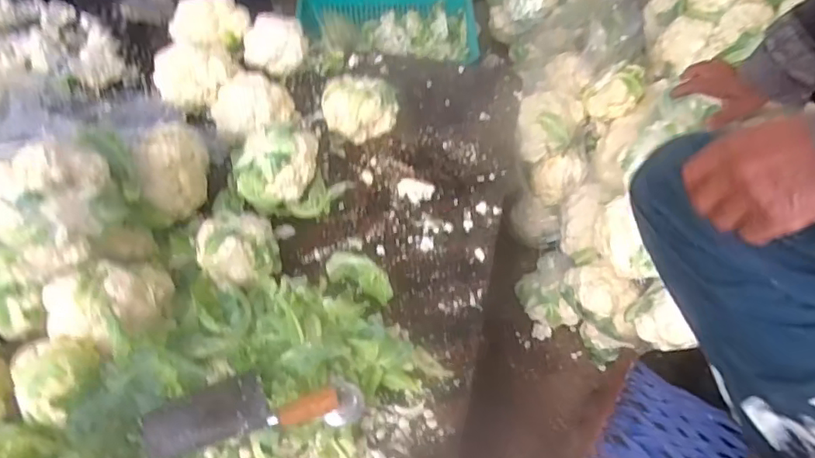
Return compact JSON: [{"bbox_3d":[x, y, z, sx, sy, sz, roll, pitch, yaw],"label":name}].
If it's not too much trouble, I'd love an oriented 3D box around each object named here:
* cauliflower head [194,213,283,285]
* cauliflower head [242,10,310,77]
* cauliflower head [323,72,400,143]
[{"bbox_3d":[-0.274,0.040,0.925,0.126,0.100,0.113,-26,58,-18],"label":"cauliflower head"},{"bbox_3d":[-0.300,-0.423,1.279,0.143,0.082,0.113,-9,54,-6],"label":"cauliflower head"},{"bbox_3d":[-0.099,-0.255,1.172,0.152,0.124,0.146,0,54,0],"label":"cauliflower head"}]

